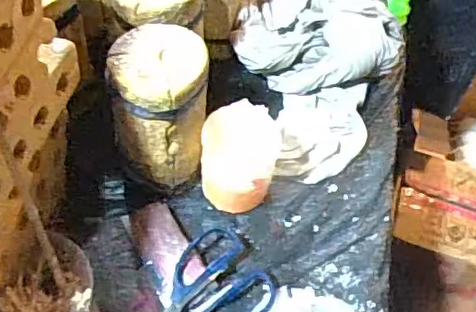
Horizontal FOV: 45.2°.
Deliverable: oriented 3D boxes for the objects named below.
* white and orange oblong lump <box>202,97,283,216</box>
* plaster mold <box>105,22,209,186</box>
[{"bbox_3d":[0.001,0.007,0.570,0.074,0.099,0.072,8,53,2],"label":"white and orange oblong lump"},{"bbox_3d":[-0.073,-0.039,0.559,0.089,0.156,0.089,-3,52,-6],"label":"plaster mold"}]

